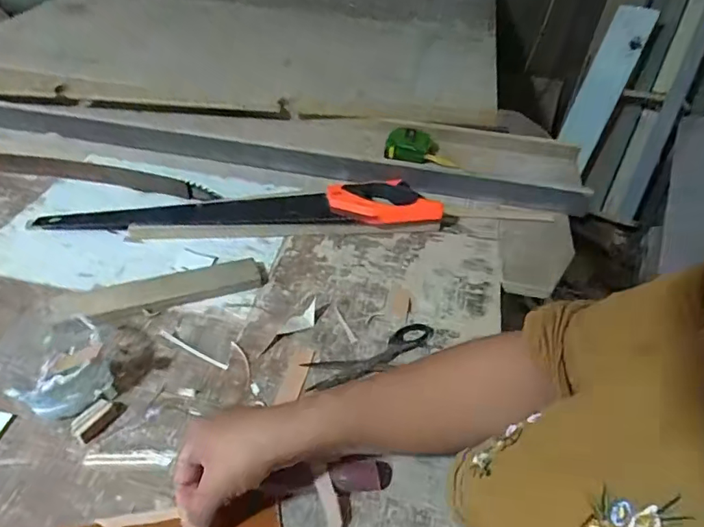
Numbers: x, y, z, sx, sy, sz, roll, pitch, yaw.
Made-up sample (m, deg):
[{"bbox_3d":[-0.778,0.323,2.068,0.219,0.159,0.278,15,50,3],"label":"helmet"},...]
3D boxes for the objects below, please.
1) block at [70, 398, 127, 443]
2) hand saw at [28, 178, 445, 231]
[{"bbox_3d":[-0.235,0.142,0.457,0.020,0.020,0.047,25,47,21],"label":"block"},{"bbox_3d":[-0.152,-0.096,0.695,0.536,0.048,0.115,1,43,-3],"label":"hand saw"}]

